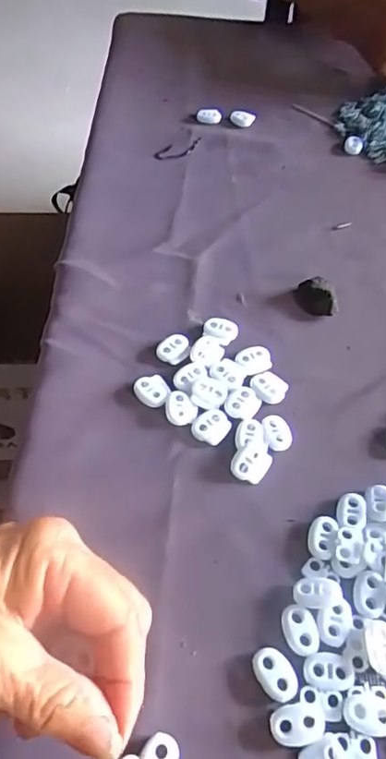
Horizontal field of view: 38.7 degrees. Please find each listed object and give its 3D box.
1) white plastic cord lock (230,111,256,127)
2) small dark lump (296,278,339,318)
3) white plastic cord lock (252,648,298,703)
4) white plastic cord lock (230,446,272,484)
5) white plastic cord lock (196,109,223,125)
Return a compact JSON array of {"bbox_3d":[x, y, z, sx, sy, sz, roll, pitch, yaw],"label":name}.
[{"bbox_3d":[0.046,-0.247,0.520,0.023,0.007,0.015,15,56,11],"label":"white plastic cord lock"},{"bbox_3d":[0.086,-0.056,0.378,0.028,0.019,0.020,9,55,7],"label":"small dark lump"},{"bbox_3d":[0.037,0.133,0.248,0.015,0.004,0.023,-28,59,-18],"label":"white plastic cord lock"},{"bbox_3d":[0.033,0.047,0.308,0.019,0.008,0.021,26,59,18],"label":"white plastic cord lock"},{"bbox_3d":[0.015,-0.251,0.522,0.024,0.005,0.015,10,55,8],"label":"white plastic cord lock"}]

